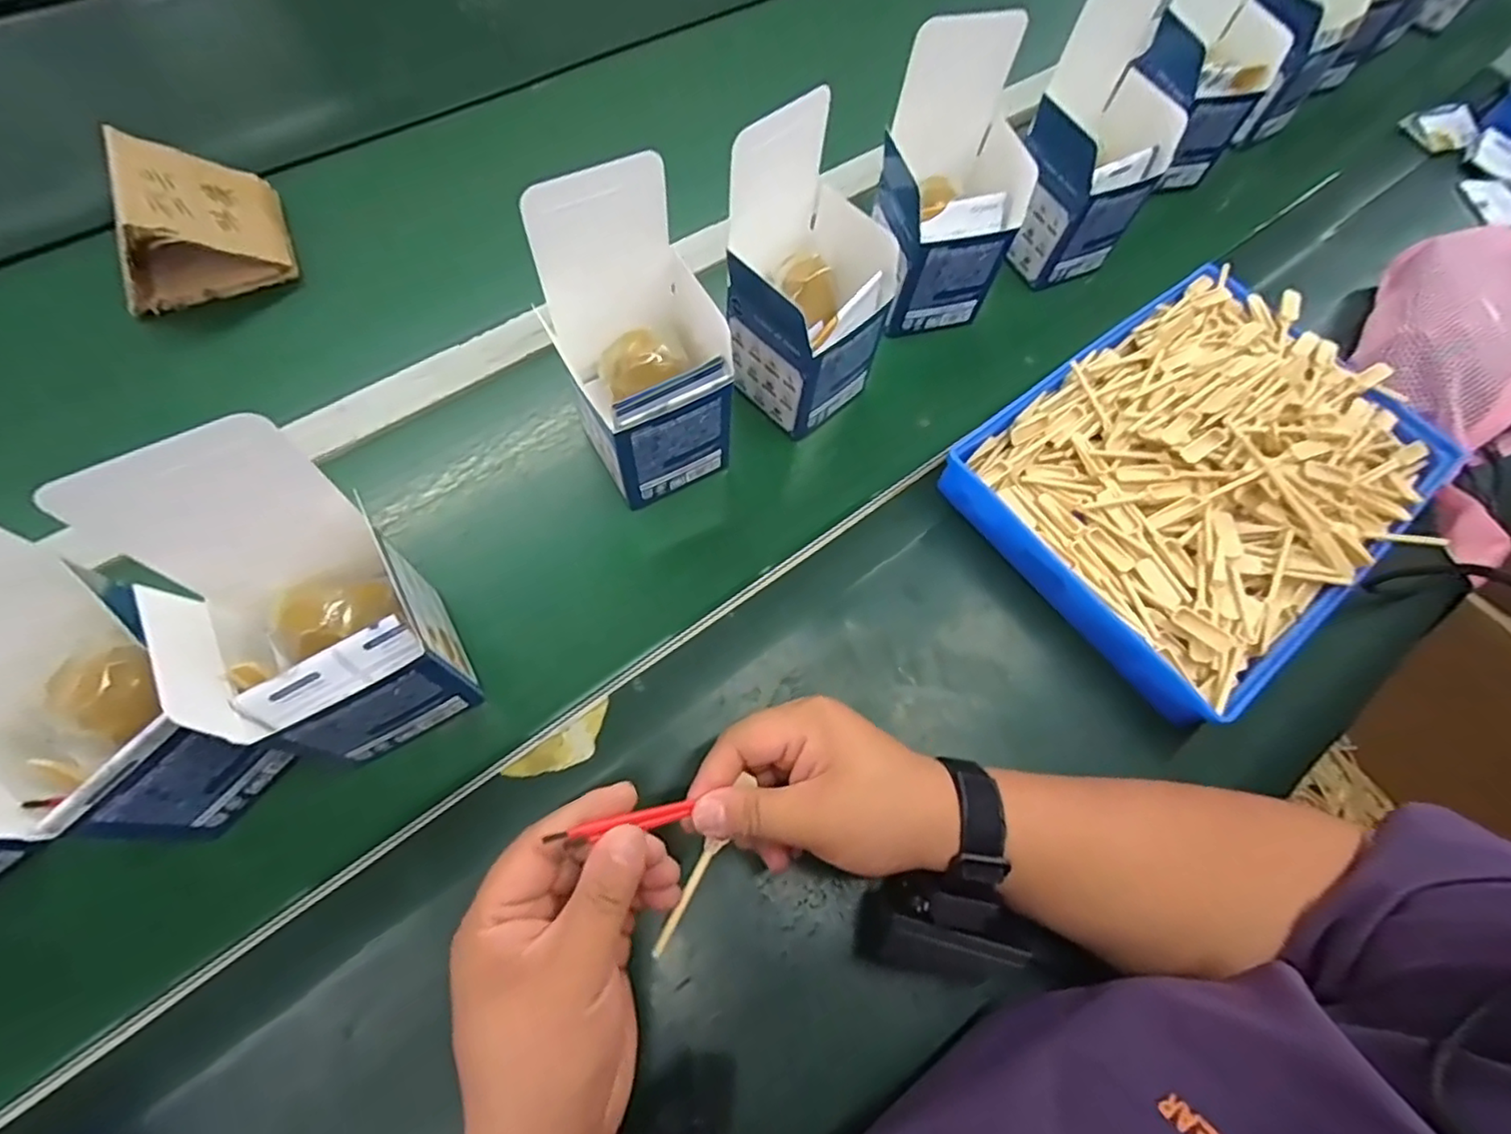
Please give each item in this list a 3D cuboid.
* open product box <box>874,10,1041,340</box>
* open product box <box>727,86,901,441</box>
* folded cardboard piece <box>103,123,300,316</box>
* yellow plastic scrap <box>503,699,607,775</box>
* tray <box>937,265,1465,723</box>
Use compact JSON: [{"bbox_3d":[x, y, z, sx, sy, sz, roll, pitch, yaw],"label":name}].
[{"bbox_3d":[0.144,-0.275,0.466,0.094,0.176,0.089,-13,68,-10],"label":"open product box"},{"bbox_3d":[0.037,-0.185,0.418,0.085,0.168,0.095,42,74,16],"label":"open product box"},{"bbox_3d":[-0.423,-0.260,0.471,0.105,0.074,0.100,-17,68,-6],"label":"folded cardboard piece"},{"bbox_3d":[-0.113,0.108,0.378,0.067,0.004,0.025,-38,72,-14],"label":"yellow plastic scrap"},{"bbox_3d":[0.323,-0.077,0.452,0.316,0.045,0.230,-36,71,-13],"label":"tray"}]

